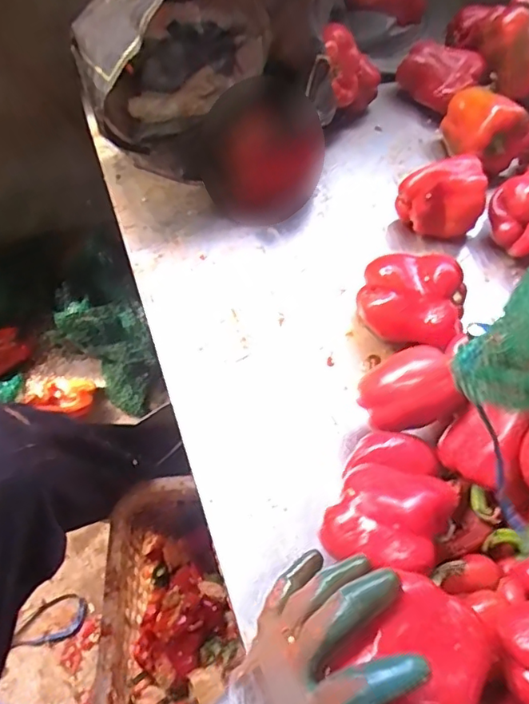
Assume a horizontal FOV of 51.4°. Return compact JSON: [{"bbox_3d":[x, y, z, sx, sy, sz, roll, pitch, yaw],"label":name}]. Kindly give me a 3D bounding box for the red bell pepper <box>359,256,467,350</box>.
[{"bbox_3d":[0.153,-0.051,0.581,0.103,0.086,0.077,21,61,10],"label":"red bell pepper"}]

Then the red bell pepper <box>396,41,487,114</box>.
[{"bbox_3d":[0.255,-0.394,0.796,0.088,0.068,0.110,-28,64,-18],"label":"red bell pepper"}]

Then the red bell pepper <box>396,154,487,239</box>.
[{"bbox_3d":[0.211,-0.183,0.663,0.091,0.083,0.069,-12,60,-9],"label":"red bell pepper"}]

